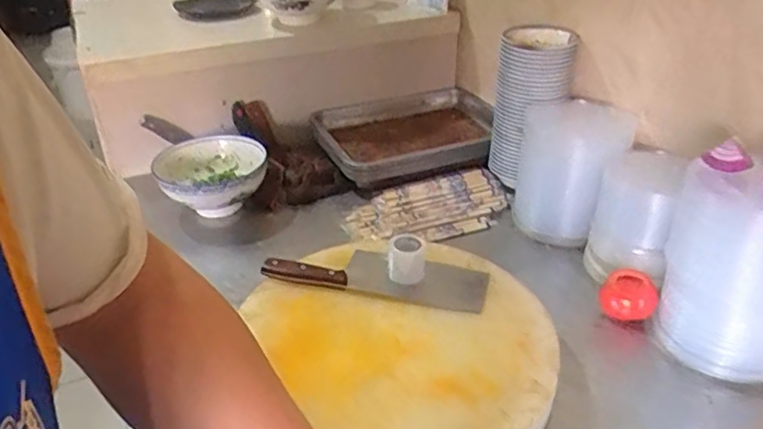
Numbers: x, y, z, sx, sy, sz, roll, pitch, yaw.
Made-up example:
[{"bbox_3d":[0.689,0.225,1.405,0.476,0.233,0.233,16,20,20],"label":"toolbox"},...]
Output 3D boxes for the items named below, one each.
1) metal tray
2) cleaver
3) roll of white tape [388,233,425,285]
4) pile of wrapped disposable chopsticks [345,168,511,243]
[{"bbox_3d":[0.061,-0.169,1.321,0.383,0.069,0.293,-17,35,-22],"label":"metal tray"},{"bbox_3d":[-0.008,0.086,0.885,0.310,0.027,0.090,5,33,10],"label":"cleaver"},{"bbox_3d":[0.035,0.059,0.872,0.051,0.051,0.049,0,32,3],"label":"roll of white tape"},{"bbox_3d":[0.092,-0.013,1.127,0.309,0.046,0.158,-18,35,-24],"label":"pile of wrapped disposable chopsticks"}]

